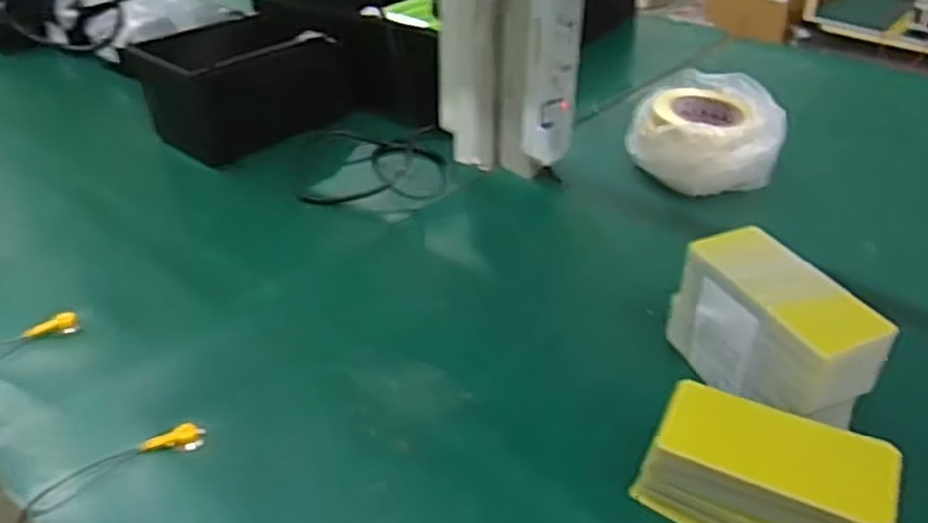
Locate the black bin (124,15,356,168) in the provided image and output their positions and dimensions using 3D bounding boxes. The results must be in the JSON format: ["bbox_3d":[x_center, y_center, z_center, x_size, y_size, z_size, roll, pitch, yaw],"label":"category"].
[{"bbox_3d":[-0.280,-0.232,1.017,0.155,0.116,0.247,24,42,31],"label":"black bin"}]

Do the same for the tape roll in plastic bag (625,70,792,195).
[{"bbox_3d":[0.271,-0.149,0.913,0.136,0.082,0.166,-21,40,-26],"label":"tape roll in plastic bag"}]

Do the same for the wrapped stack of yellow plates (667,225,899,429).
[{"bbox_3d":[0.234,0.057,0.601,0.070,0.108,0.158,-16,38,-20],"label":"wrapped stack of yellow plates"}]

